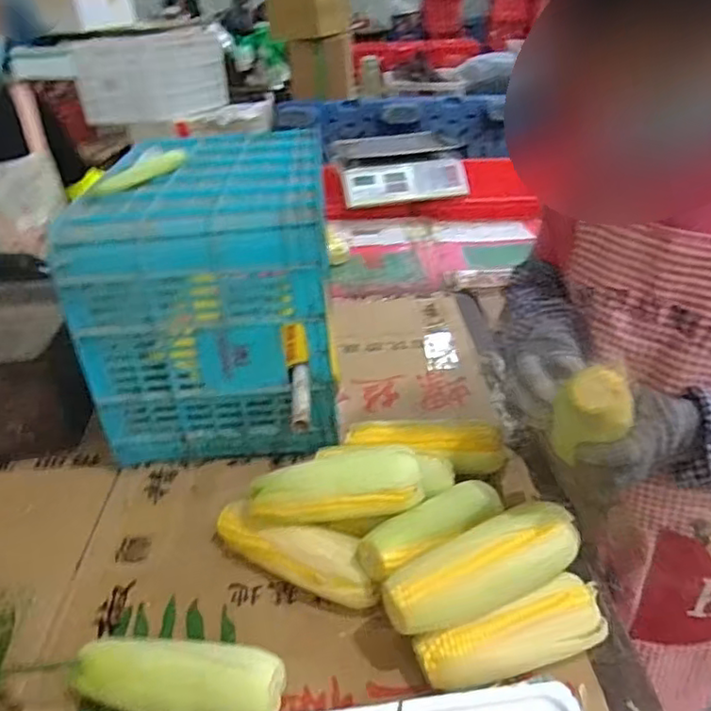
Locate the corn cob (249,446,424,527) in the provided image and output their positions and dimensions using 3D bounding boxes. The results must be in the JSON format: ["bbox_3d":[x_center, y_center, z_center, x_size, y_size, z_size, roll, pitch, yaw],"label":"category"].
[{"bbox_3d":[-0.019,0.144,0.641,0.176,0.055,0.057,-7,31,-7],"label":"corn cob"}]

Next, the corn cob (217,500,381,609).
[{"bbox_3d":[-0.066,0.215,0.661,0.202,0.064,0.056,10,33,19],"label":"corn cob"}]

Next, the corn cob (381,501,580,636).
[{"bbox_3d":[0.117,0.193,0.557,0.192,0.051,0.053,-15,33,-19],"label":"corn cob"}]

